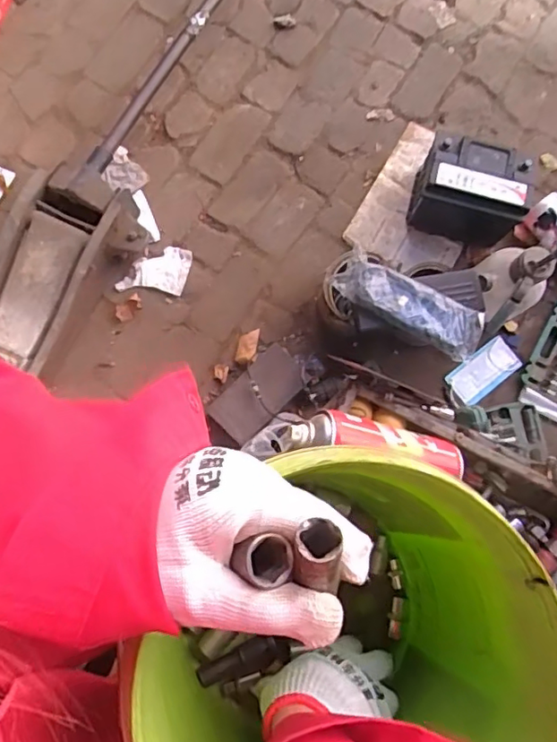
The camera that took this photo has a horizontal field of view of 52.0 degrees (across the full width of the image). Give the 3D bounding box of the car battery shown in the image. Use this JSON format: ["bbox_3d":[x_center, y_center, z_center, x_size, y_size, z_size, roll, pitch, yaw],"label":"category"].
[{"bbox_3d":[0.443,-0.412,1.333,0.236,0.176,0.161,18,79,3],"label":"car battery"}]

